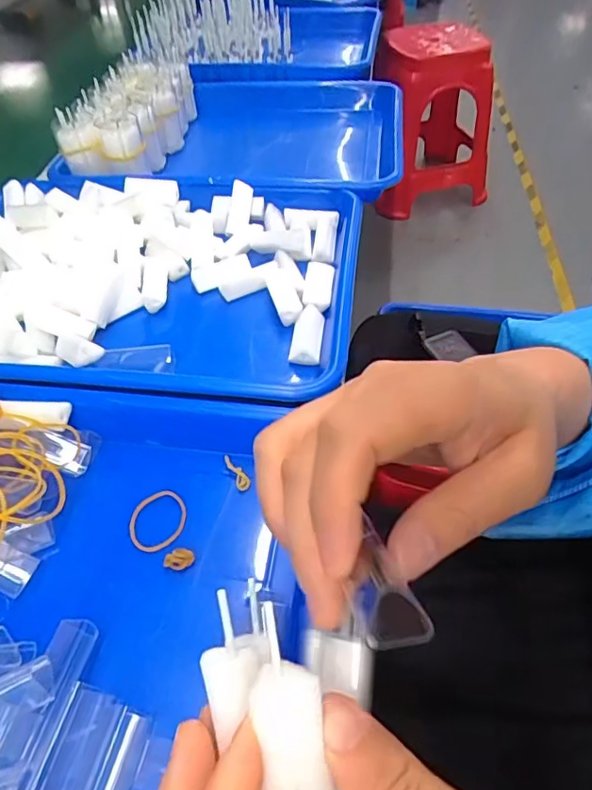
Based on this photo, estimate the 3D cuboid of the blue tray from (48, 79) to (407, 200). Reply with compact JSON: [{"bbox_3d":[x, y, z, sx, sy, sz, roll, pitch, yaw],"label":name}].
[{"bbox_3d":[-0.046,-0.258,0.596,0.318,0.078,0.263,6,49,9],"label":"blue tray"}]

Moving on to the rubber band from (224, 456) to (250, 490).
[{"bbox_3d":[-0.033,0.043,0.312,0.008,0.005,0.023,-21,50,-14],"label":"rubber band"}]

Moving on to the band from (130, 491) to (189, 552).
[{"bbox_3d":[-0.074,0.066,0.293,0.033,0.004,0.033,-2,48,2],"label":"band"}]

